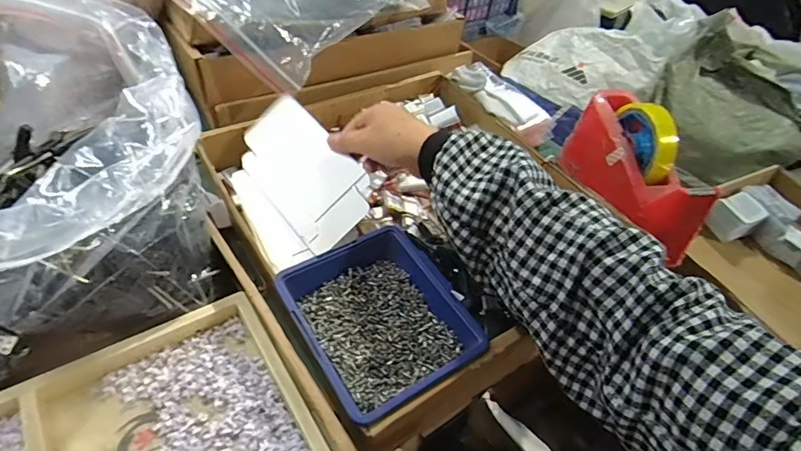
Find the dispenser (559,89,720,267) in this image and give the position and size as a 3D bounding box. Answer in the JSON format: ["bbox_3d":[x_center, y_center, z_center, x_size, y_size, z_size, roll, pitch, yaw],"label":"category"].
[{"bbox_3d":[0.256,-0.066,0.519,0.063,0.099,0.200,-7,50,-11],"label":"dispenser"}]

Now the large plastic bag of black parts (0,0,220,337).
[{"bbox_3d":[-0.246,-0.029,0.361,0.189,0.193,0.182,-23,54,-23],"label":"large plastic bag of black parts"}]

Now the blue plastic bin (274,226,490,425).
[{"bbox_3d":[-0.017,0.077,0.385,0.122,0.042,0.140,-25,55,-24],"label":"blue plastic bin"}]

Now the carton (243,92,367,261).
[{"bbox_3d":[-0.101,-0.057,0.481,0.088,0.009,0.169,-44,66,1],"label":"carton"}]

